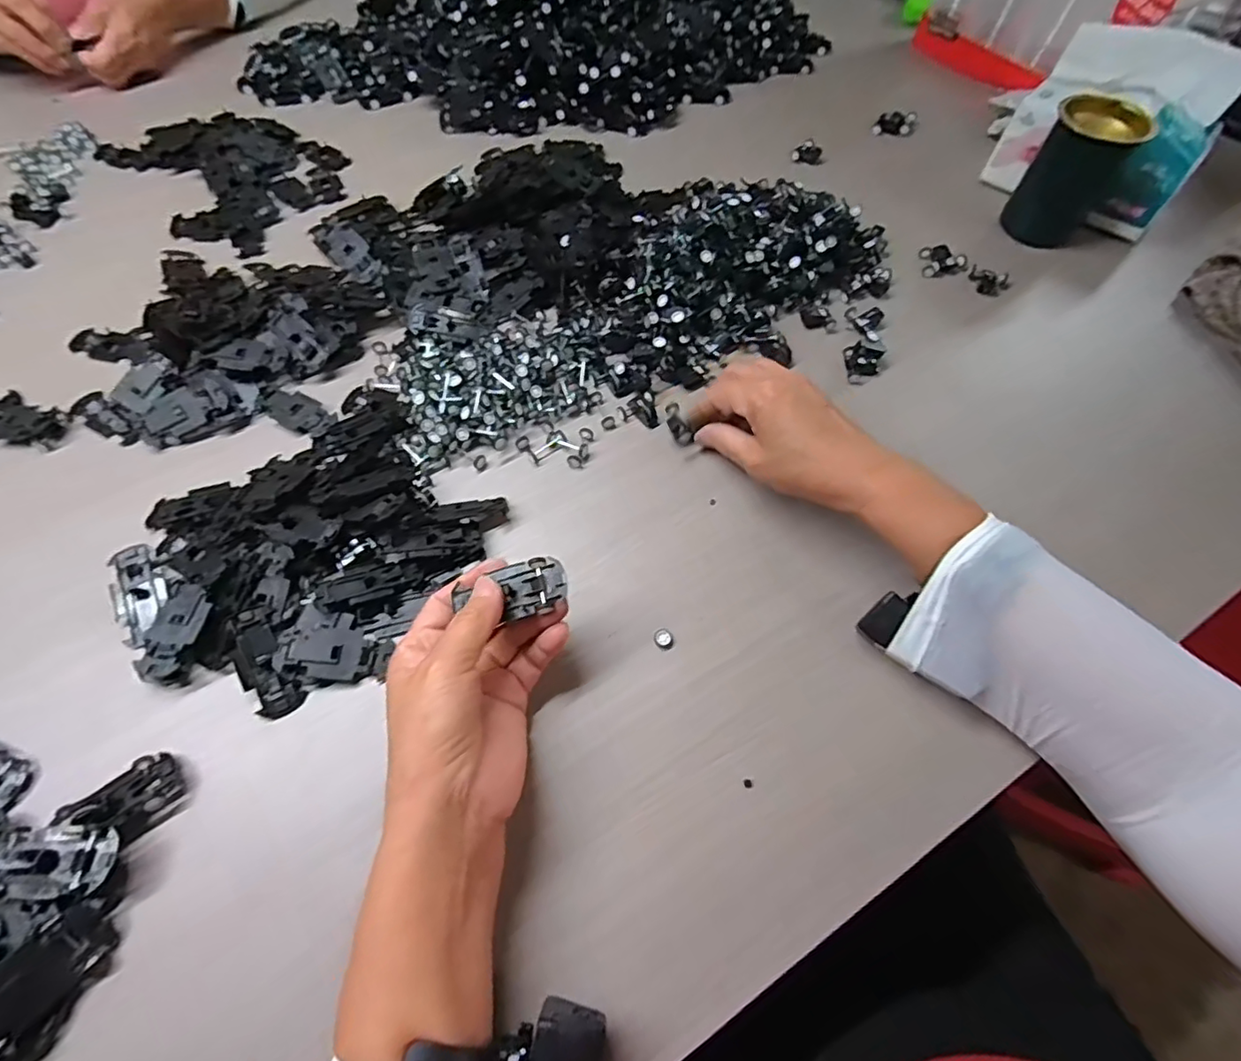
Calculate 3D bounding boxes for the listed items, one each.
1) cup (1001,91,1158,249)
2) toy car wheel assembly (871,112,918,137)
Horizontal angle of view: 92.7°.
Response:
[{"bbox_3d":[0.418,-0.333,0.547,0.072,0.091,0.069,1,61,-1],"label":"cup"},{"bbox_3d":[0.311,-0.459,0.669,0.045,0.015,0.032,18,62,8],"label":"toy car wheel assembly"}]

